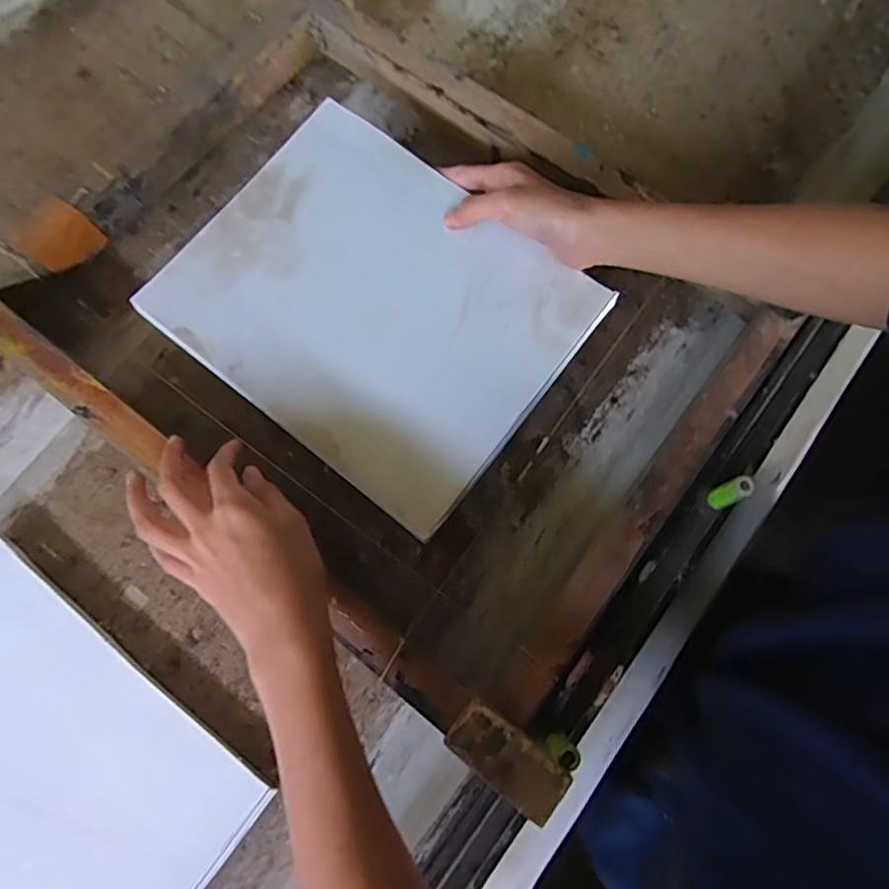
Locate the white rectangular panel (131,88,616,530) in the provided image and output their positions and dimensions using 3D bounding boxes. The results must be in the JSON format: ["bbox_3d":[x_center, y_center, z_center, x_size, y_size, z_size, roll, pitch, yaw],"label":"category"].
[{"bbox_3d":[-0.051,-0.102,0.439,0.269,0.010,0.217,38,80,6],"label":"white rectangular panel"}]

